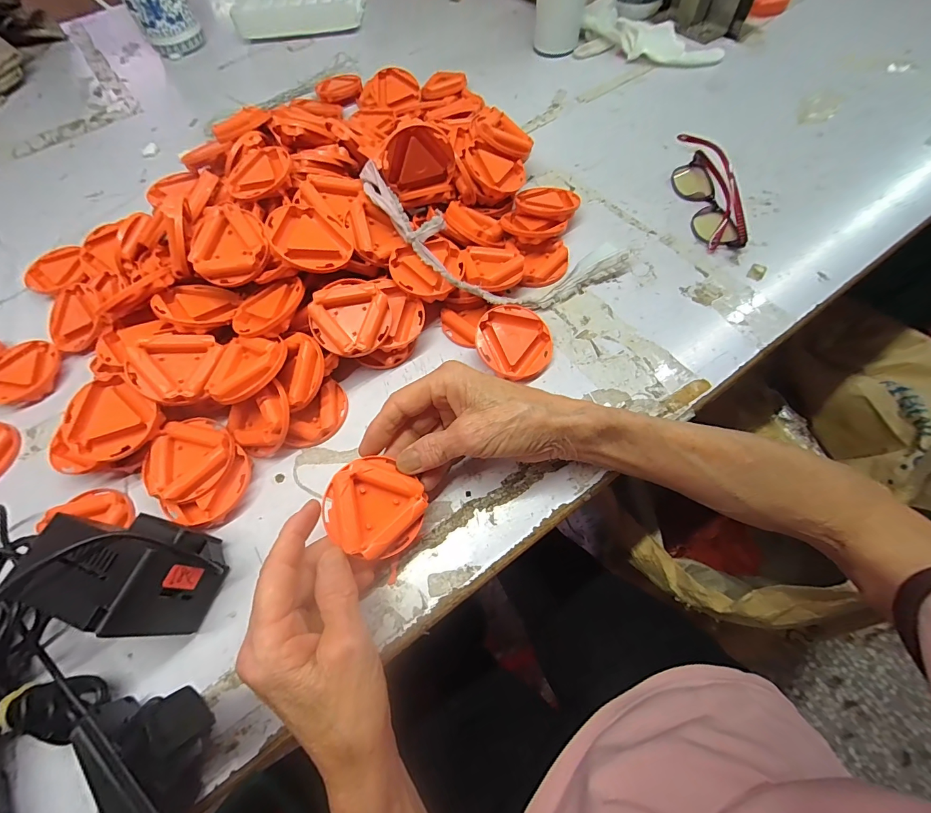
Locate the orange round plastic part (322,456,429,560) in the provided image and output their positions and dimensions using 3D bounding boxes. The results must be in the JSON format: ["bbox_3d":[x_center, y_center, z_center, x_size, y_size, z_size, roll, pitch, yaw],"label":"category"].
[{"bbox_3d":[-0.058,0.065,0.251,0.061,0.014,0.061,6,71,-19],"label":"orange round plastic part"}]

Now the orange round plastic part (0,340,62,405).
[{"bbox_3d":[-0.396,-0.031,0.353,0.056,0.012,0.060,-2,62,3],"label":"orange round plastic part"}]

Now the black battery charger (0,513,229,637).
[{"bbox_3d":[-0.203,0.100,0.241,0.076,0.078,0.062,14,64,11],"label":"black battery charger"}]

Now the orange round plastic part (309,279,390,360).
[{"bbox_3d":[-0.092,-0.071,0.315,0.062,0.015,0.062,1,80,-5],"label":"orange round plastic part"}]

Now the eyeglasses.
[{"bbox_3d":[0.238,-0.213,0.381,0.034,0.046,0.128,-3,62,3],"label":"eyeglasses"}]

